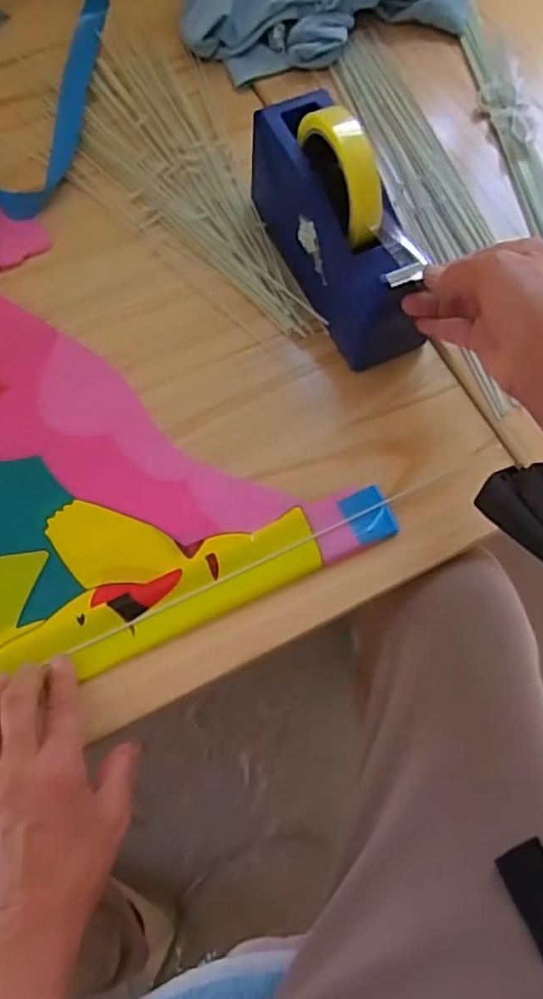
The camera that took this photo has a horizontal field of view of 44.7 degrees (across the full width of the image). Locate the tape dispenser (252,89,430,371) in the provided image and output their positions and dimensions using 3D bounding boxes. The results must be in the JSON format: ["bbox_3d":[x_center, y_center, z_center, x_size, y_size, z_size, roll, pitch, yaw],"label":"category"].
[{"bbox_3d":[0.053,-0.219,0.513,0.068,0.121,0.196,-23,72,-9],"label":"tape dispenser"}]

